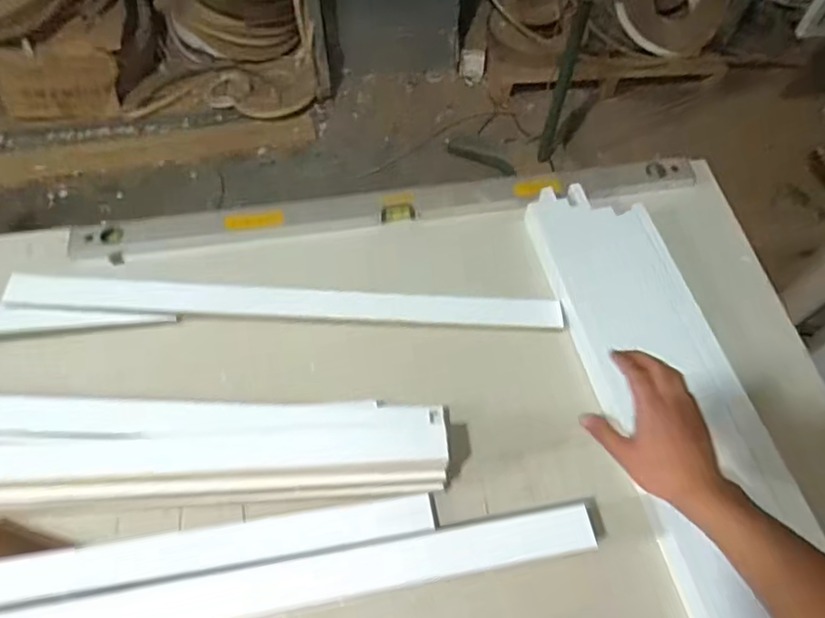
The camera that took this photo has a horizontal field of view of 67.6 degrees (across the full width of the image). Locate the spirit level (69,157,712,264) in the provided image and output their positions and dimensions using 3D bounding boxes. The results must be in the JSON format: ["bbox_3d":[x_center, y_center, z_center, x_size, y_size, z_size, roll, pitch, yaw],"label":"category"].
[{"bbox_3d":[-0.030,-0.165,0.973,0.971,0.031,0.068,-7,60,-5],"label":"spirit level"}]

